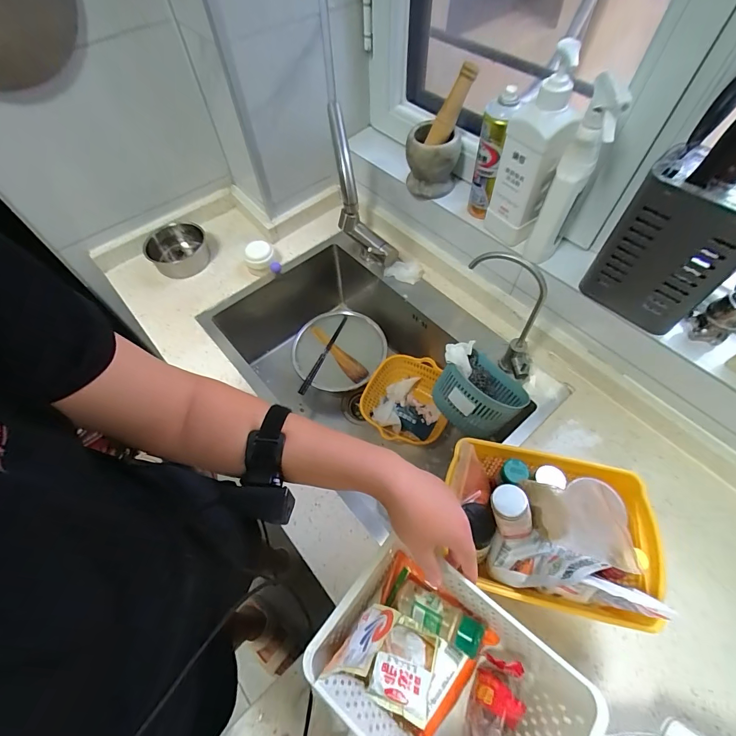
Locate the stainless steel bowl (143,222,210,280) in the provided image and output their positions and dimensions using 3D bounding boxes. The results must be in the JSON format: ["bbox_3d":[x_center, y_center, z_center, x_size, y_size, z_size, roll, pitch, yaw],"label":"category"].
[{"bbox_3d":[-0.438,-0.272,0.853,0.115,0.067,0.108,-7,59,-2],"label":"stainless steel bowl"}]

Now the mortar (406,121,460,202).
[{"bbox_3d":[0.131,-0.410,0.744,0.096,0.114,0.107,12,60,9],"label":"mortar"}]

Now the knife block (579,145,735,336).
[{"bbox_3d":[0.412,-0.158,0.514,0.141,0.217,0.077,38,67,22],"label":"knife block"}]

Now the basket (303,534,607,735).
[{"bbox_3d":[0.076,0.364,0.424,0.262,0.128,0.207,34,66,20],"label":"basket"}]

